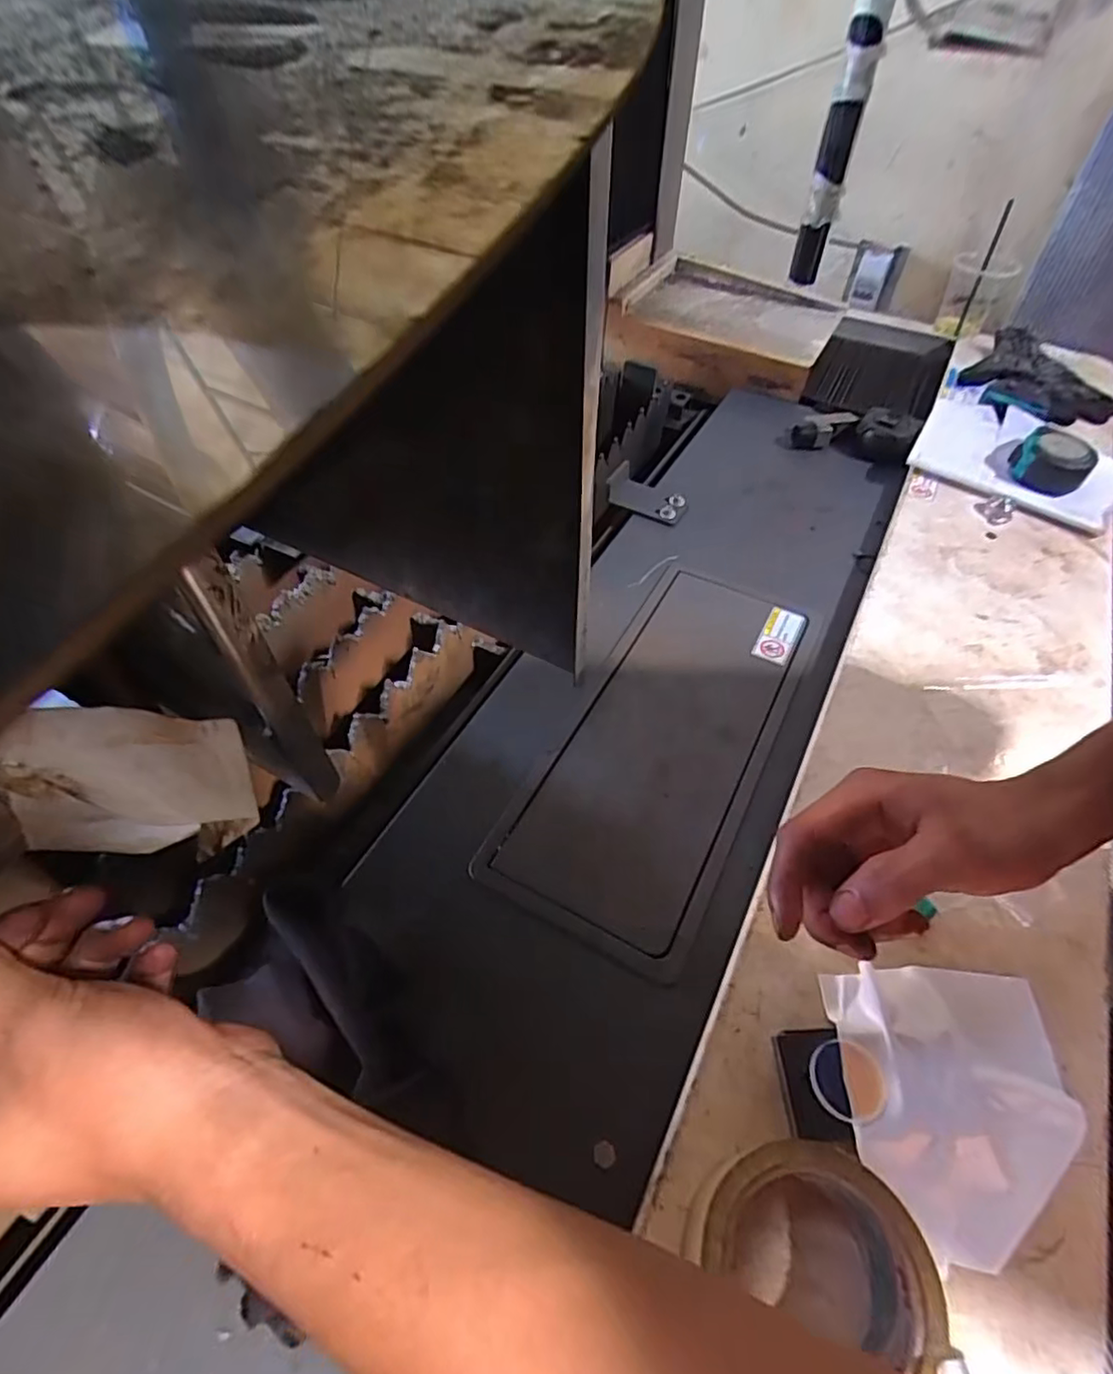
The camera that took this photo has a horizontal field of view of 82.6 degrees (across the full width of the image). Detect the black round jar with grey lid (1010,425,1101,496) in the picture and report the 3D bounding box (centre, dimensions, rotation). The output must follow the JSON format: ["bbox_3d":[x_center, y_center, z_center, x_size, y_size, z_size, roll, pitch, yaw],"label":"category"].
[{"bbox_3d":[0.544,-0.248,0.696,0.072,0.046,0.065,34,58,25],"label":"black round jar with grey lid"}]

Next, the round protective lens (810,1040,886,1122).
[{"bbox_3d":[0.154,0.208,0.336,0.037,0.004,0.037,0,50,0],"label":"round protective lens"}]

